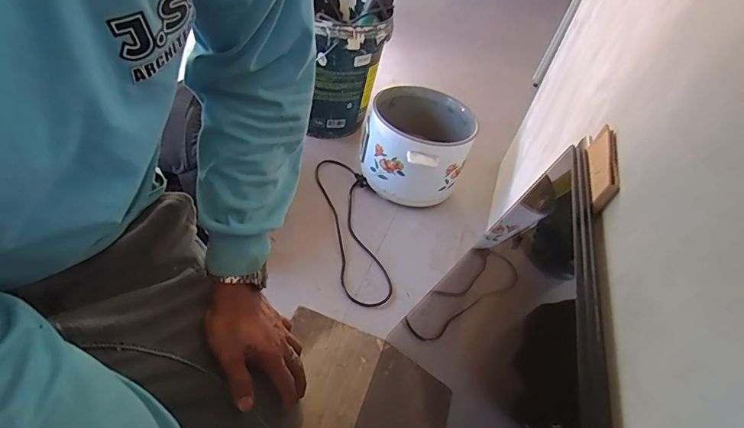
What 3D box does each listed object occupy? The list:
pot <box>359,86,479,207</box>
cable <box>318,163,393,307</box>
[{"bbox_3d":[0.104,-0.147,1.043,0.239,0.213,0.251,7,44,-7],"label":"pot"},{"bbox_3d":[-0.043,0.016,0.965,0.119,0.029,0.443,-6,44,-15],"label":"cable"}]

